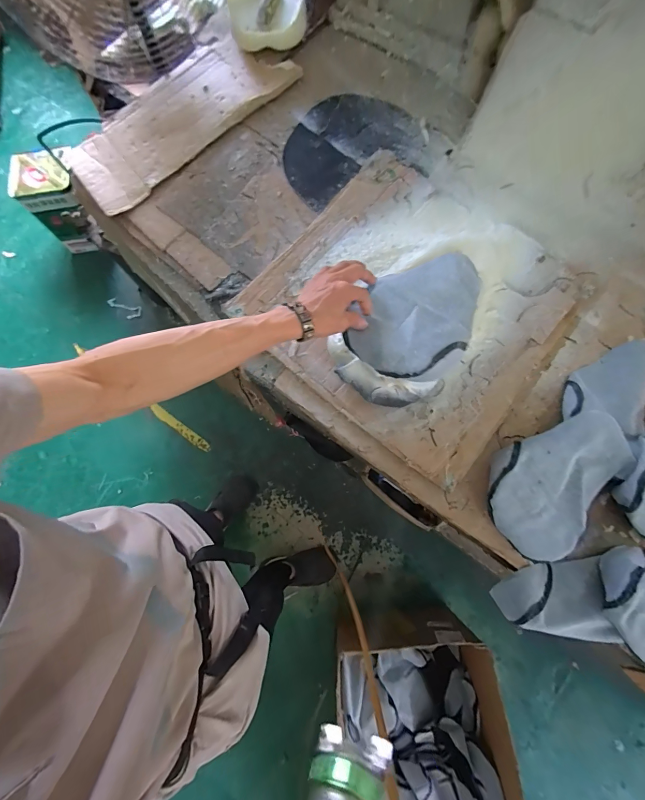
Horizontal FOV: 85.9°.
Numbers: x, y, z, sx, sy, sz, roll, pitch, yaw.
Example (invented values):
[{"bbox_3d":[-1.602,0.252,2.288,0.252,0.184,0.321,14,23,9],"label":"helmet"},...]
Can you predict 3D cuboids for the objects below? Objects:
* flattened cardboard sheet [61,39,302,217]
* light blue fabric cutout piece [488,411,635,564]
[{"bbox_3d":[-0.362,-0.711,0.869,0.568,0.031,0.254,-40,69,-5],"label":"flattened cardboard sheet"},{"bbox_3d":[0.428,0.146,0.617,0.279,0.042,0.185,-31,76,-6],"label":"light blue fabric cutout piece"}]

